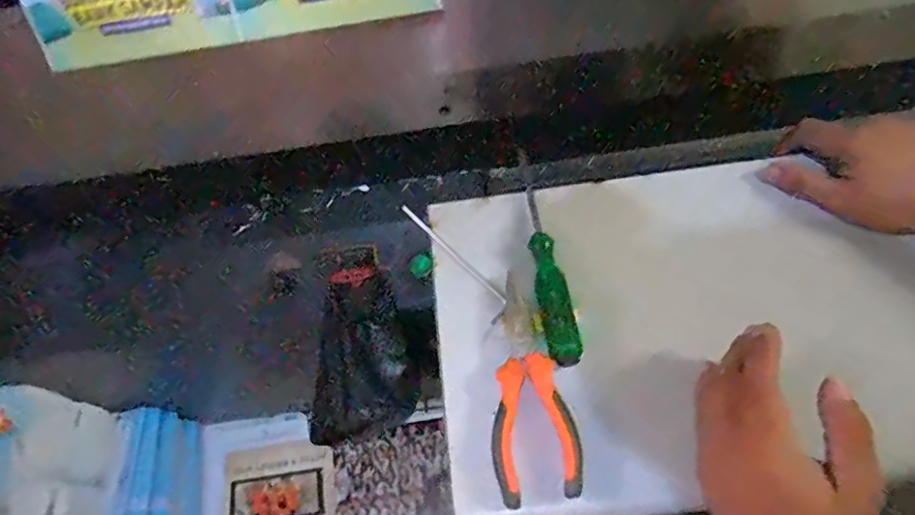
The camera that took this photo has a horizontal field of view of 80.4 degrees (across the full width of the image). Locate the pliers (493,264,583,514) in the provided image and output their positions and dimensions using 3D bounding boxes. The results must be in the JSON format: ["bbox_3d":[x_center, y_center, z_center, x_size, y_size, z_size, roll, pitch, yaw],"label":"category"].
[{"bbox_3d":[0.053,0.085,0.370,0.057,0.014,0.151,-2,64,6],"label":"pliers"}]

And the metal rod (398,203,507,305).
[{"bbox_3d":[-0.005,-0.004,0.430,0.005,0.008,0.121,-42,66,-13],"label":"metal rod"}]

